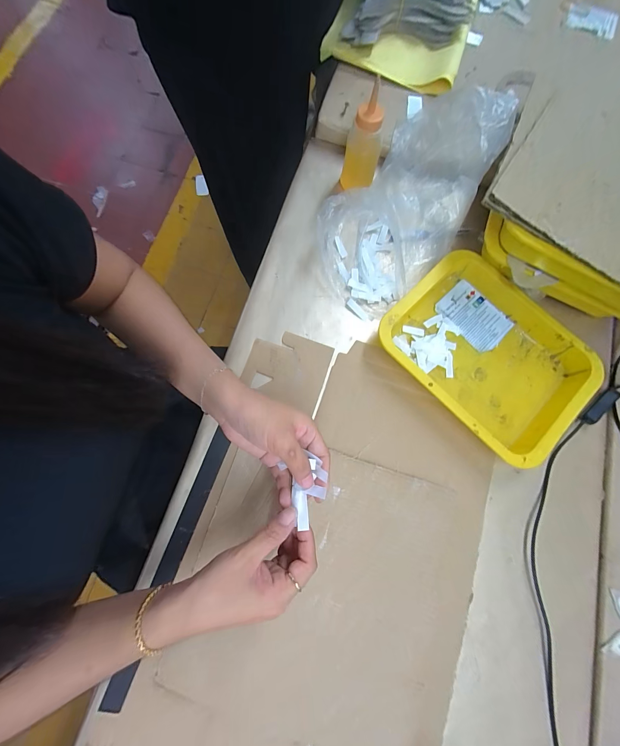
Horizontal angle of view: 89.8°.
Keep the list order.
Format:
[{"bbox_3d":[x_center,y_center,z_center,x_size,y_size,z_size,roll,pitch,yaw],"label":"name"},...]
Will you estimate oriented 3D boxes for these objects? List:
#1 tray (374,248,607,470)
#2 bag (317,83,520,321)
[{"bbox_3d":[0.235,-0.025,0.417,0.196,0.044,0.250,-42,81,-11],"label":"tray"},{"bbox_3d":[0.128,-0.230,0.419,0.156,0.136,0.274,36,77,7],"label":"bag"}]

